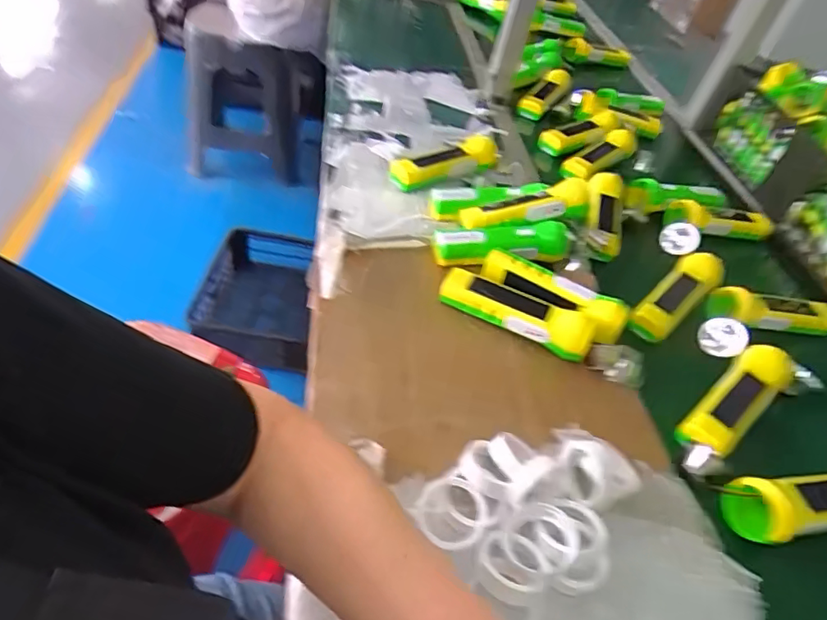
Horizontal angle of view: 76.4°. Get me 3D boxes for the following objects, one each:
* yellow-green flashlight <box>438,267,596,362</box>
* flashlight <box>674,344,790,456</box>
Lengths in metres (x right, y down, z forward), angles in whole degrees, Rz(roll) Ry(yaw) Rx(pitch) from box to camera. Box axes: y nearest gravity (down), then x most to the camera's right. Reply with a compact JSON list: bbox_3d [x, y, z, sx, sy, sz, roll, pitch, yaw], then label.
[{"bbox_3d":[0.112,0.002,0.581,0.169,0.040,0.044,24,49,14],"label":"yellow-green flashlight"},{"bbox_3d":[0.335,0.089,0.539,0.174,0.035,0.049,-29,57,-29],"label":"flashlight"}]

